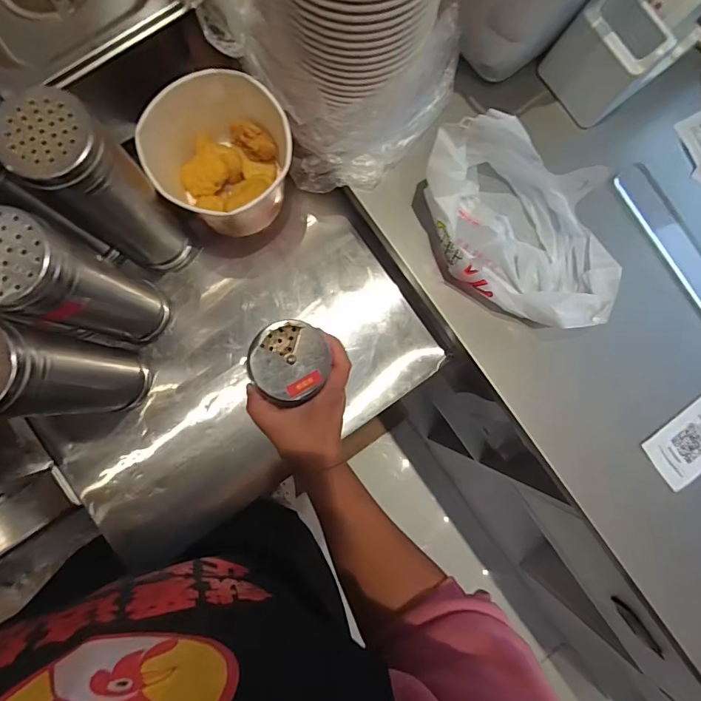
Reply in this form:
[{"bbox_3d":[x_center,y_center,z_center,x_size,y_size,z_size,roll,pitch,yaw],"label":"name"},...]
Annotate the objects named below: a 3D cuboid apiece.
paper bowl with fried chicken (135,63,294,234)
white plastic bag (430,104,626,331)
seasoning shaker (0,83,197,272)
[{"bbox_3d":[-0.120,-0.183,0.428,0.112,0.099,0.117,0,86,-4],"label":"paper bowl with fried chicken"},{"bbox_3d":[0.153,-0.106,0.391,0.202,0.074,0.135,22,85,-3],"label":"white plastic bag"},{"bbox_3d":[-0.193,-0.123,0.368,0.063,0.204,0.059,0,86,-4],"label":"seasoning shaker"}]

